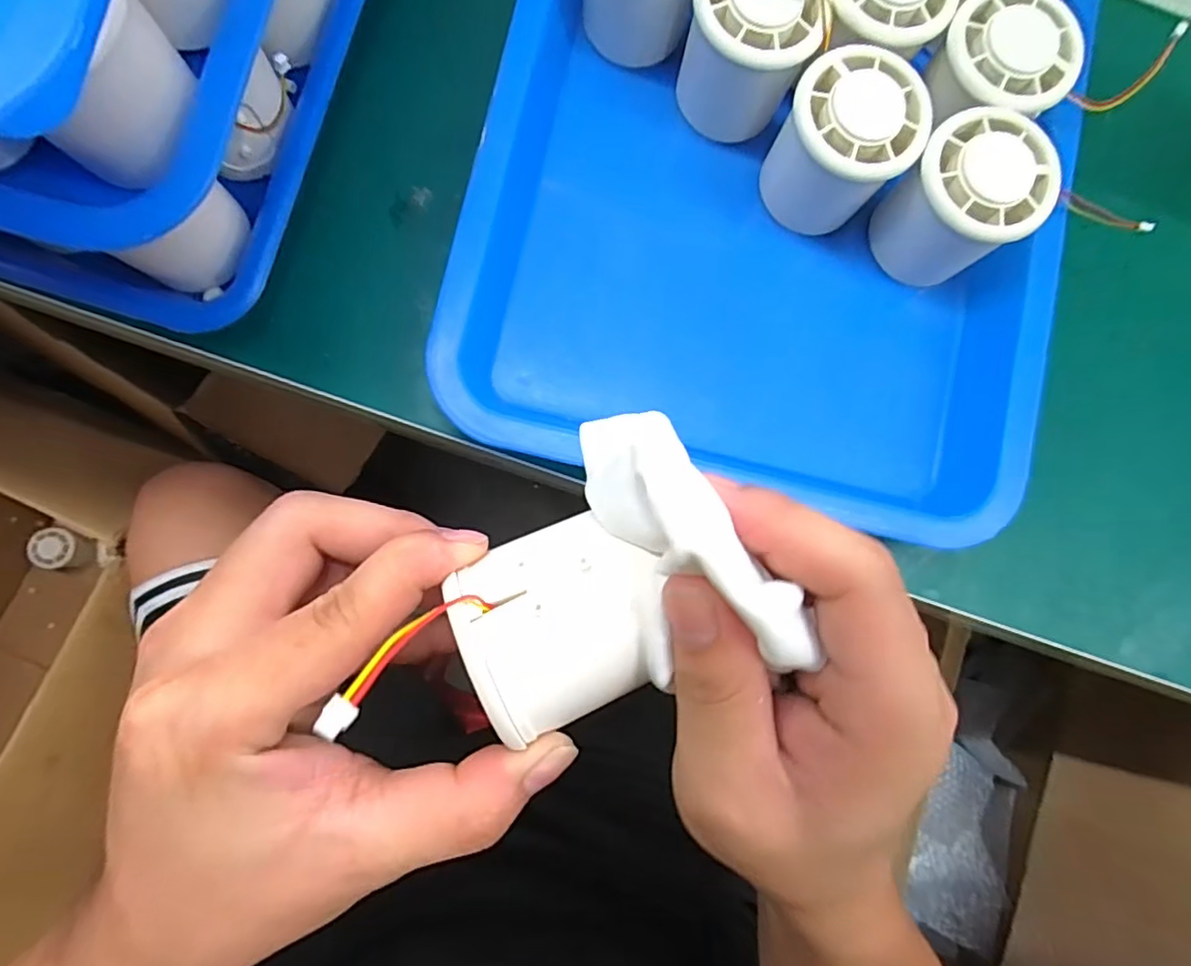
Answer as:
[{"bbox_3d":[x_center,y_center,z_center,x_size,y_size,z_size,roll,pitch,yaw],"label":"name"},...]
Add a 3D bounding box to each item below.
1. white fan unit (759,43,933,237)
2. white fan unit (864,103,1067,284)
[{"bbox_3d":[0.108,-0.149,0.275,0.054,0.055,0.053,1,83,-5],"label":"white fan unit"},{"bbox_3d":[0.160,-0.123,0.274,0.054,0.054,0.055,1,83,-5],"label":"white fan unit"}]

